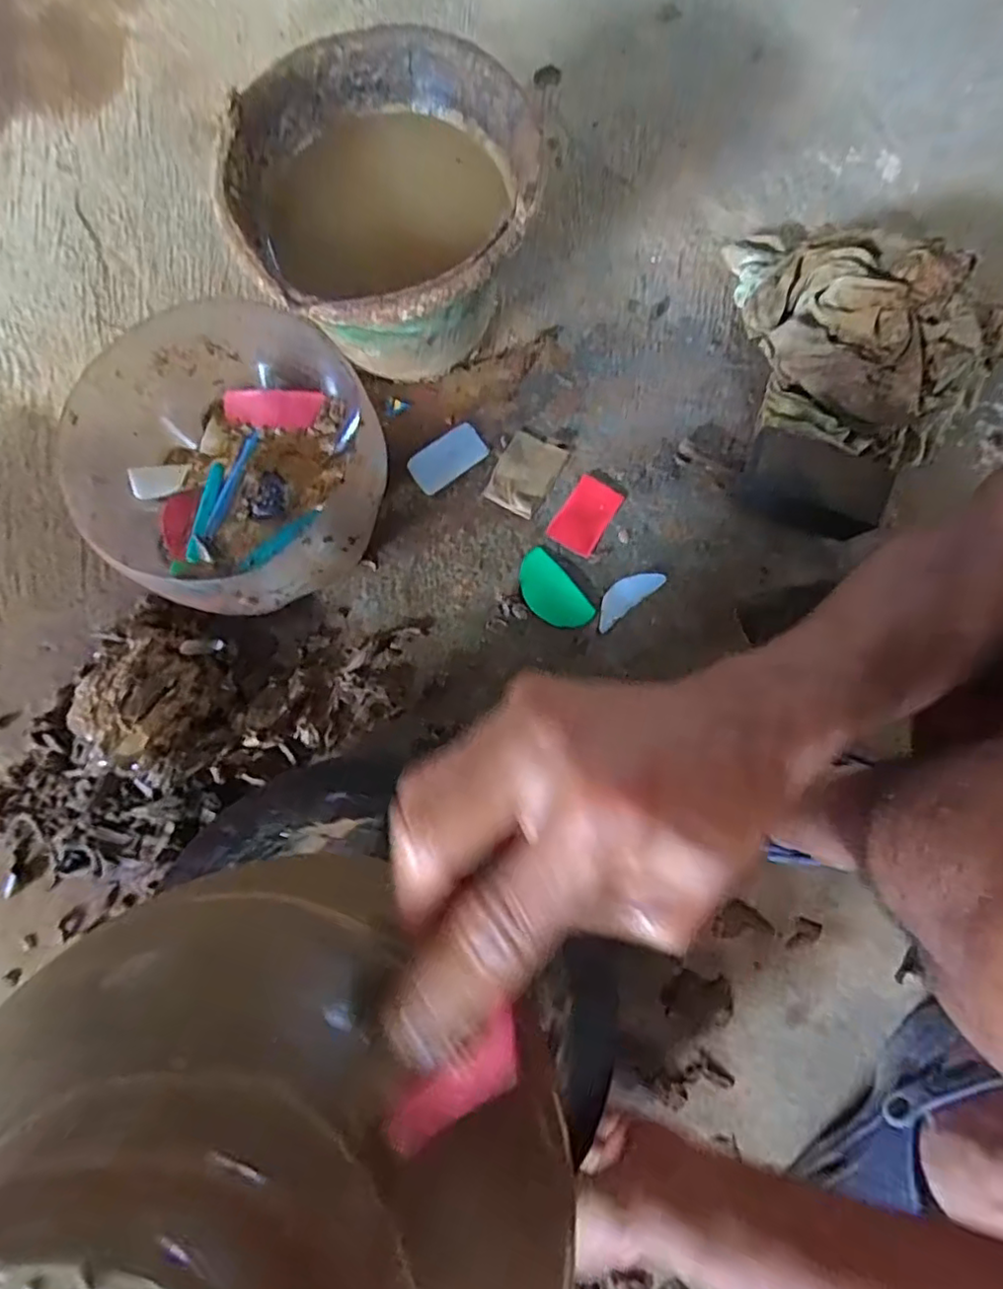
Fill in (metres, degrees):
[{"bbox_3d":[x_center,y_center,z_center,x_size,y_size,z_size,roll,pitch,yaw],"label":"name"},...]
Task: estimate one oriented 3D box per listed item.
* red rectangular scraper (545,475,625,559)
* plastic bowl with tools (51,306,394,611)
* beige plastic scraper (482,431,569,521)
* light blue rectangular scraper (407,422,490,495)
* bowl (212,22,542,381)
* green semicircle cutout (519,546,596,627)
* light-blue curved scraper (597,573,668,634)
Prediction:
[{"bbox_3d":[0.082,-0.126,0.609,0.047,0.008,0.075,30,80,6],"label":"red rectangular scraper"},{"bbox_3d":[-0.239,-0.151,0.563,0.246,0.134,0.259,0,79,0],"label":"plastic bowl with tools"},{"bbox_3d":[0.023,-0.167,0.616,0.056,0.004,0.078,28,80,5],"label":"beige plastic scraper"},{"bbox_3d":[-0.053,-0.183,0.620,0.076,0.004,0.042,-36,85,-2],"label":"light blue rectangular scraper"},{"bbox_3d":[-0.097,-0.363,0.580,0.245,0.184,0.269,0,79,0],"label":"bowl"},{"bbox_3d":[0.045,-0.048,0.596,0.046,0.004,0.083,-39,81,-7],"label":"green semicircle cutout"},{"bbox_3d":[0.117,-0.046,0.594,0.076,0.005,0.028,-39,81,-7],"label":"light-blue curved scraper"}]

